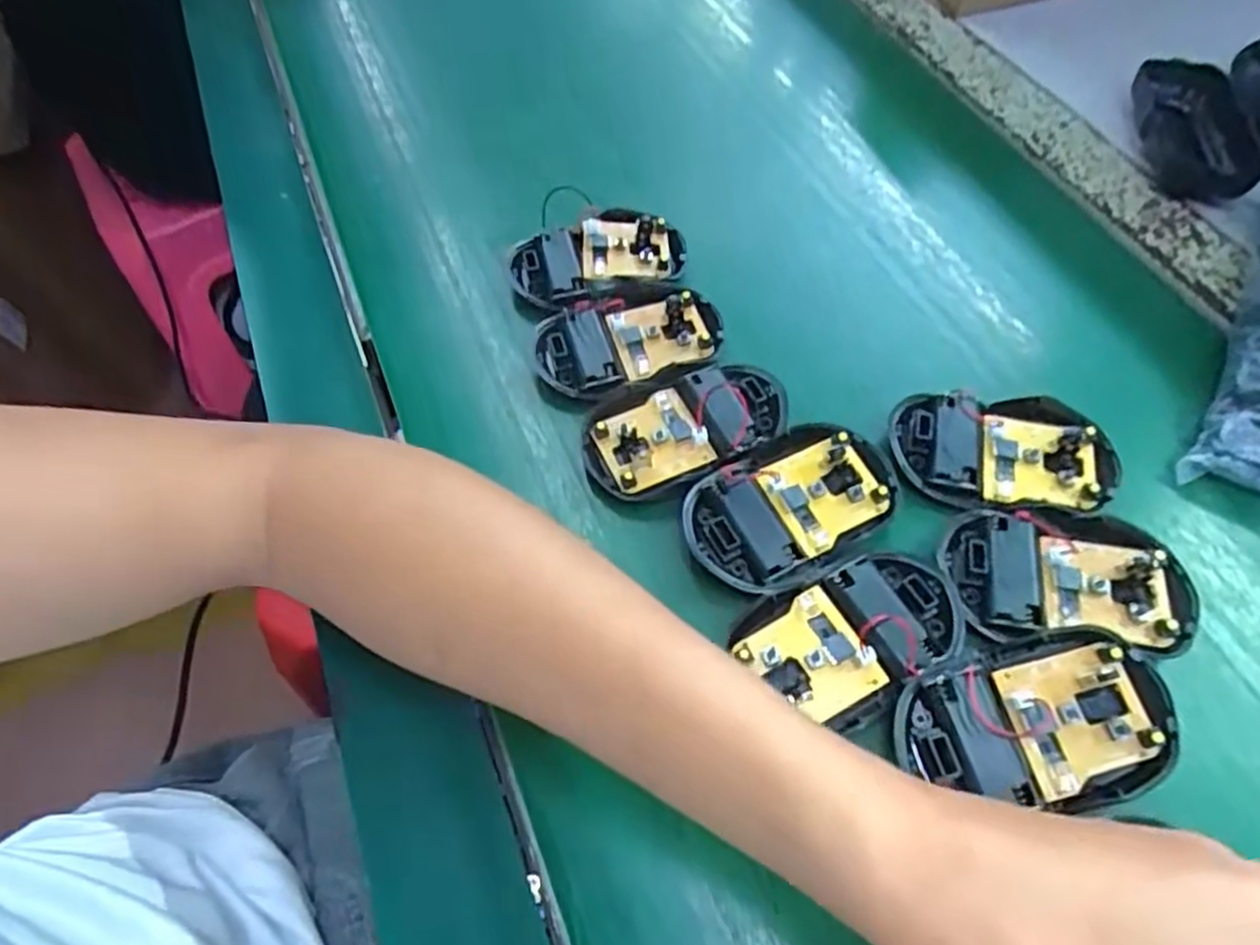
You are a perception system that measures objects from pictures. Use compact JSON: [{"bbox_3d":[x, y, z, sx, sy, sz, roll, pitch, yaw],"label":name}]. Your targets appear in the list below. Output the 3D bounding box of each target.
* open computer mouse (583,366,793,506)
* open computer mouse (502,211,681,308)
[{"bbox_3d":[0.027,-0.023,0.343,0.096,0.023,0.058,-16,60,-7],"label":"open computer mouse"},{"bbox_3d":[-0.017,-0.116,0.404,0.091,0.017,0.051,-17,61,-8],"label":"open computer mouse"}]

